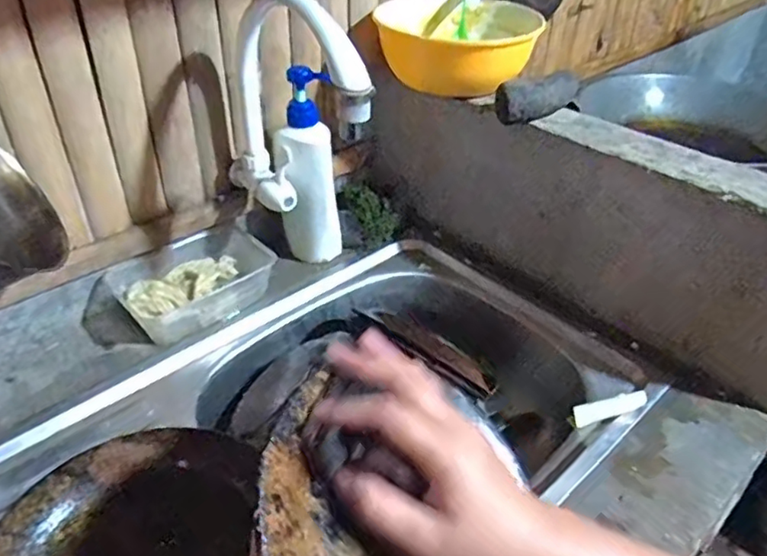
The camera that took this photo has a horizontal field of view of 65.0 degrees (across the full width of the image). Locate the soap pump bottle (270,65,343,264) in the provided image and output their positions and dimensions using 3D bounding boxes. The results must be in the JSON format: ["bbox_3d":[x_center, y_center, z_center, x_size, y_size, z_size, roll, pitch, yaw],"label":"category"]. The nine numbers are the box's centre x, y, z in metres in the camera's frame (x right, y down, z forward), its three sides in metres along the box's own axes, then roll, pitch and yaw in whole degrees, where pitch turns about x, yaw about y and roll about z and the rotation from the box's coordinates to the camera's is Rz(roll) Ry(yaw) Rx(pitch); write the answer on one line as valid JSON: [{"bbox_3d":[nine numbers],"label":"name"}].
[{"bbox_3d":[-0.094,-0.127,0.729,0.066,0.234,0.051,-21,43,-27],"label":"soap pump bottle"}]

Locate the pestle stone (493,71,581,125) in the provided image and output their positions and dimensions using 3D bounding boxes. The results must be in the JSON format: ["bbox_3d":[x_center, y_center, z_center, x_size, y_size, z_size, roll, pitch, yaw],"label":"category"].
[{"bbox_3d":[0.177,-0.209,0.686,0.094,0.048,0.054,-28,47,-33],"label":"pestle stone"}]

